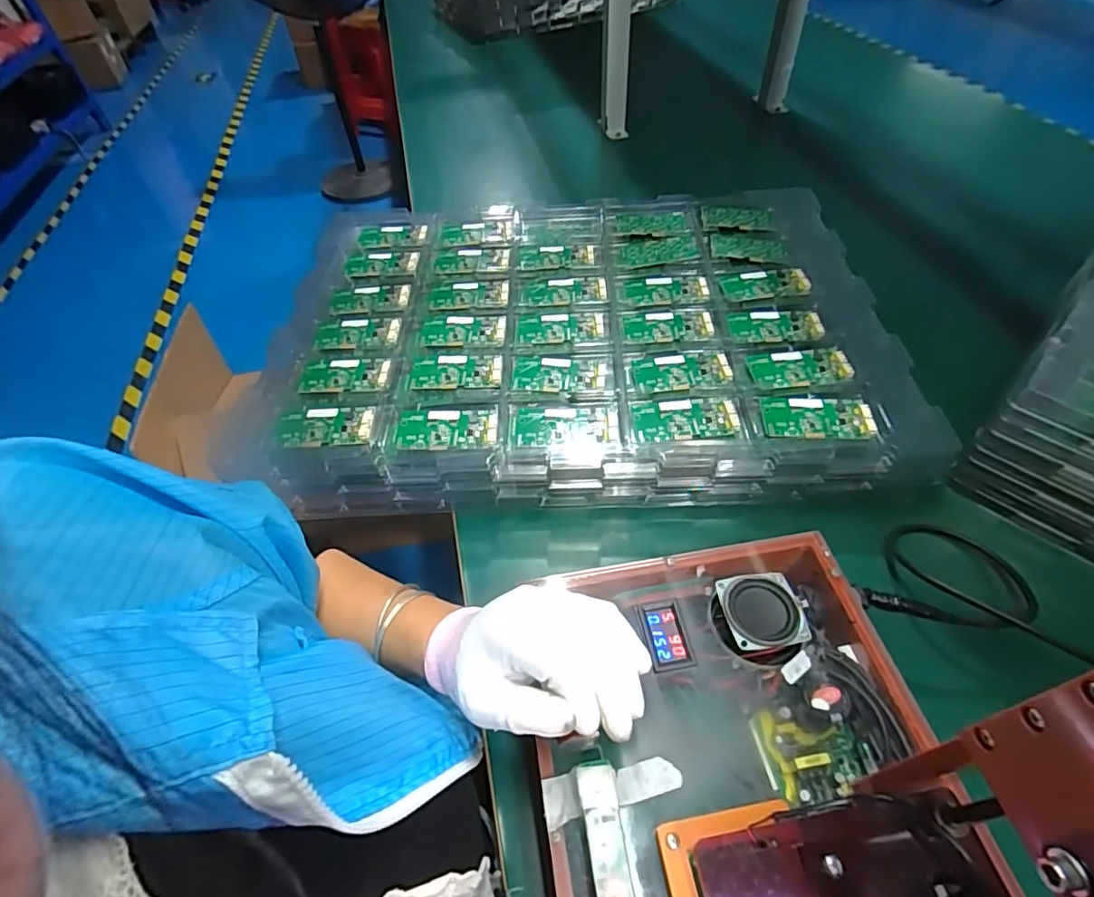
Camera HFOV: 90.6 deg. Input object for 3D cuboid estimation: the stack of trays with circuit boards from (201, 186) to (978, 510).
[{"bbox_3d":[0.031,-0.137,0.639,0.647,0.070,0.457,-2,51,2],"label":"stack of trays with circuit boards"}]

